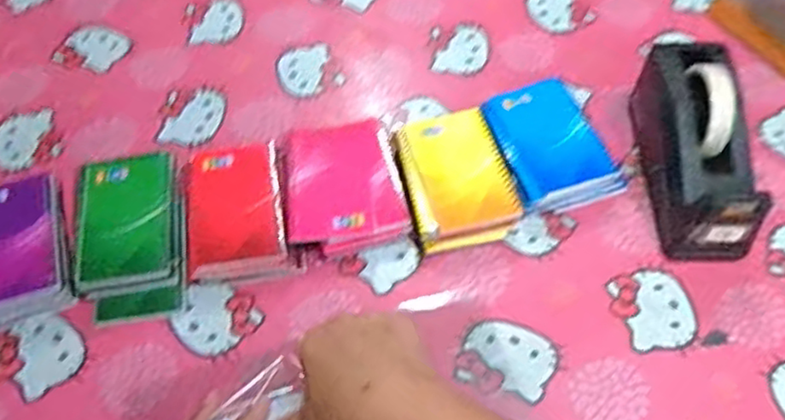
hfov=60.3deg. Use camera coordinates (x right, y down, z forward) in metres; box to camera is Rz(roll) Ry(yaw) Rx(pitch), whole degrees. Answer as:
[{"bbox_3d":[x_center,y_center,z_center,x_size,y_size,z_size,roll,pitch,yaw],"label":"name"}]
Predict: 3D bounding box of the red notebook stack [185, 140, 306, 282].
[{"bbox_3d":[-0.152,-0.001,0.663,0.102,0.036,0.150,-13,58,-8],"label":"red notebook stack"}]

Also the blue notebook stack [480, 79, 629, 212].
[{"bbox_3d":[0.163,-0.064,0.699,0.114,0.041,0.144,-19,59,-12],"label":"blue notebook stack"}]

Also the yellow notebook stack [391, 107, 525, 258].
[{"bbox_3d":[0.061,-0.031,0.685,0.107,0.043,0.136,-15,58,-9],"label":"yellow notebook stack"}]

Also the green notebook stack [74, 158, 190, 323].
[{"bbox_3d":[-0.249,0.021,0.647,0.100,0.050,0.163,-7,57,-4],"label":"green notebook stack"}]

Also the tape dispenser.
[{"bbox_3d":[0.294,-0.064,0.655,0.077,0.118,0.198,0,57,0],"label":"tape dispenser"}]

